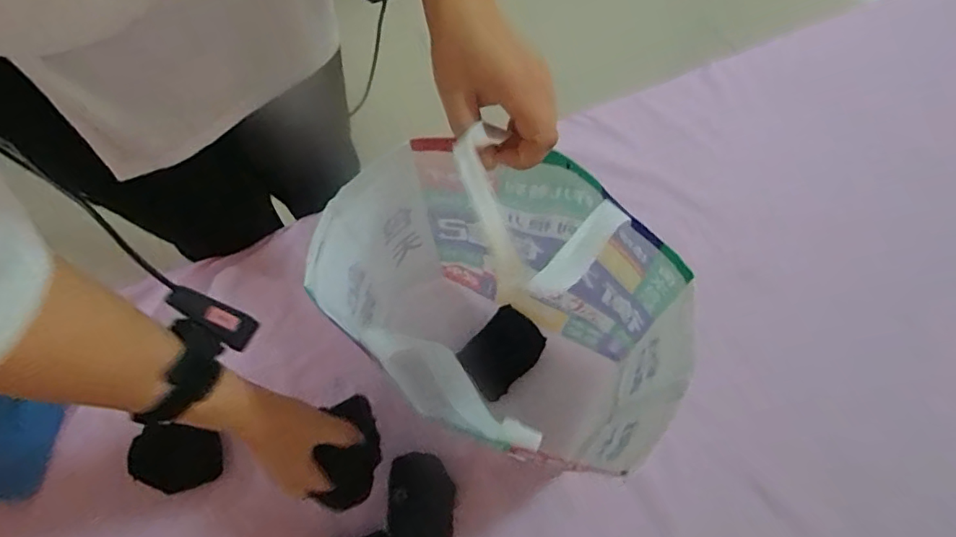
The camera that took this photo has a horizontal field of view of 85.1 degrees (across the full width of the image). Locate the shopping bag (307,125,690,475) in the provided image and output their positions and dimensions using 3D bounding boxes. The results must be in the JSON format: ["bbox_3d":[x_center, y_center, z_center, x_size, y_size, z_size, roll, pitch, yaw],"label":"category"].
[{"bbox_3d":[0.016,0.068,0.485,0.264,0.319,0.197,23,65,10],"label":"shopping bag"}]

